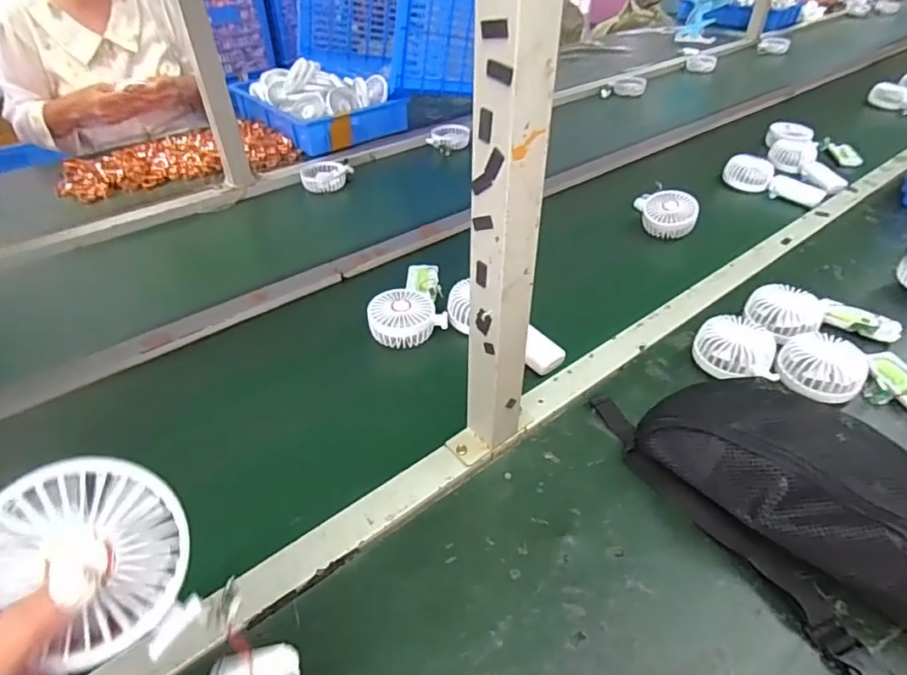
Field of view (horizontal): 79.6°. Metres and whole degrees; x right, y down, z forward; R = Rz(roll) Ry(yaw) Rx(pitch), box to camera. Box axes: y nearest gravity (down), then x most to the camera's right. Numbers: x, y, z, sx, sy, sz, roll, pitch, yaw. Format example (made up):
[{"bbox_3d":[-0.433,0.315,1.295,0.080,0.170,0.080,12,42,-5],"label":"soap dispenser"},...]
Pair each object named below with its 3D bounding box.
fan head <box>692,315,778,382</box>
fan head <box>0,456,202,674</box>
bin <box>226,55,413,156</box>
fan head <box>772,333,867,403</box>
[{"bbox_3d":[0.344,0.016,0.667,0.094,0.048,0.078,16,45,19],"label":"fan head"},{"bbox_3d":[-0.165,0.105,0.257,0.103,0.030,0.080,44,66,-14],"label":"fan head"},{"bbox_3d":[-0.315,-0.553,1.260,0.258,0.112,0.348,-30,49,-28],"label":"bin"},{"bbox_3d":[0.433,0.036,0.644,0.090,0.049,0.083,28,50,29],"label":"fan head"}]

